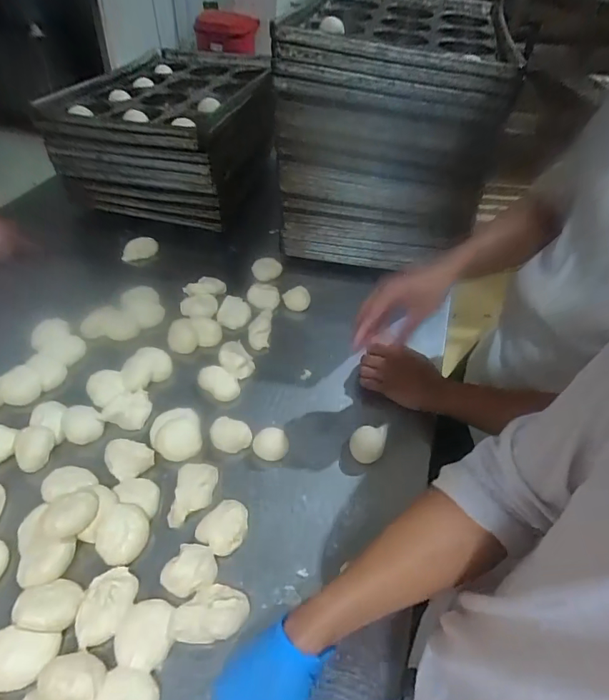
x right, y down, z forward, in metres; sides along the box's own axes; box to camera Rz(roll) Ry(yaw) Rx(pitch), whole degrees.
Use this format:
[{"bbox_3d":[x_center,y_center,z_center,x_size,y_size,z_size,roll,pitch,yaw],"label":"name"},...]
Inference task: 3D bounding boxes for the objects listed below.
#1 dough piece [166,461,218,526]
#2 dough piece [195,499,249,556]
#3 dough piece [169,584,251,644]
[{"bbox_3d":[-0.140,0.181,0.566,0.050,0.020,0.078,5,45,0],"label":"dough piece"},{"bbox_3d":[-0.095,0.214,0.540,0.053,0.022,0.060,35,52,27],"label":"dough piece"},{"bbox_3d":[-0.099,0.276,0.473,0.078,0.025,0.053,-1,45,-6],"label":"dough piece"}]

